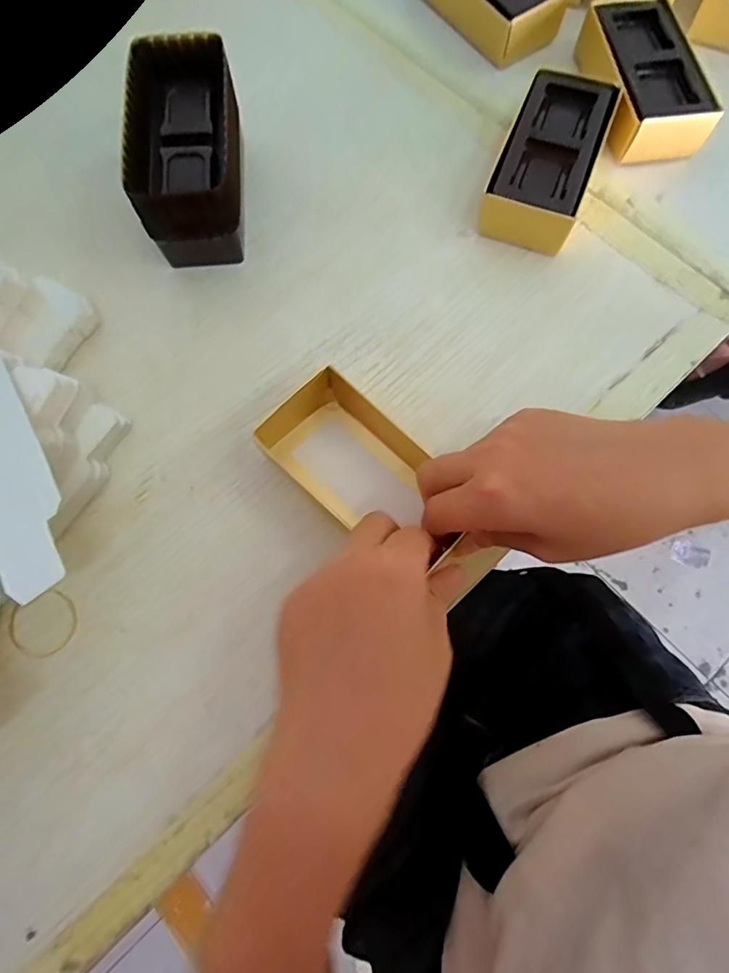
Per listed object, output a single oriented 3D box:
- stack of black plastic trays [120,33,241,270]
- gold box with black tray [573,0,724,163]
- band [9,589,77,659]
[{"bbox_3d":[-0.105,-0.203,0.306,0.060,0.061,0.119,-6,74,-1],"label":"stack of black plastic trays"},{"bbox_3d":[0.190,-0.281,0.341,0.062,0.034,0.121,-11,74,-2],"label":"gold box with black tray"},{"bbox_3d":[-0.168,0.073,0.259,0.033,0.004,0.031,-28,83,-11],"label":"band"}]

